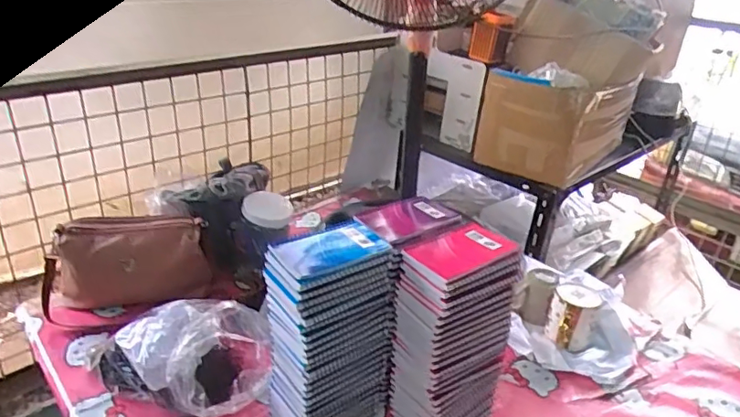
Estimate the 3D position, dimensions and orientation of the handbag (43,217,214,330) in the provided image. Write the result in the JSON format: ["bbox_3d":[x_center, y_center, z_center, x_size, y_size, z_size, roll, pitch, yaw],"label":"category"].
[{"bbox_3d":[-0.435,0.105,0.987,0.281,0.159,0.091,-7,28,-20],"label":"handbag"}]

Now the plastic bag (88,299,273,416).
[{"bbox_3d":[-0.260,0.203,0.775,0.218,0.153,0.190,-13,30,-29],"label":"plastic bag"}]

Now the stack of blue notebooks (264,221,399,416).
[{"bbox_3d":[-0.053,0.173,0.734,0.156,0.280,0.088,-17,32,-35],"label":"stack of blue notebooks"}]

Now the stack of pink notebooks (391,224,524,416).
[{"bbox_3d":[0.109,0.182,0.755,0.142,0.279,0.102,-15,32,-33],"label":"stack of pink notebooks"}]

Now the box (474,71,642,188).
[{"bbox_3d":[0.434,-0.212,1.297,0.257,0.198,0.334,21,31,32],"label":"box"}]

